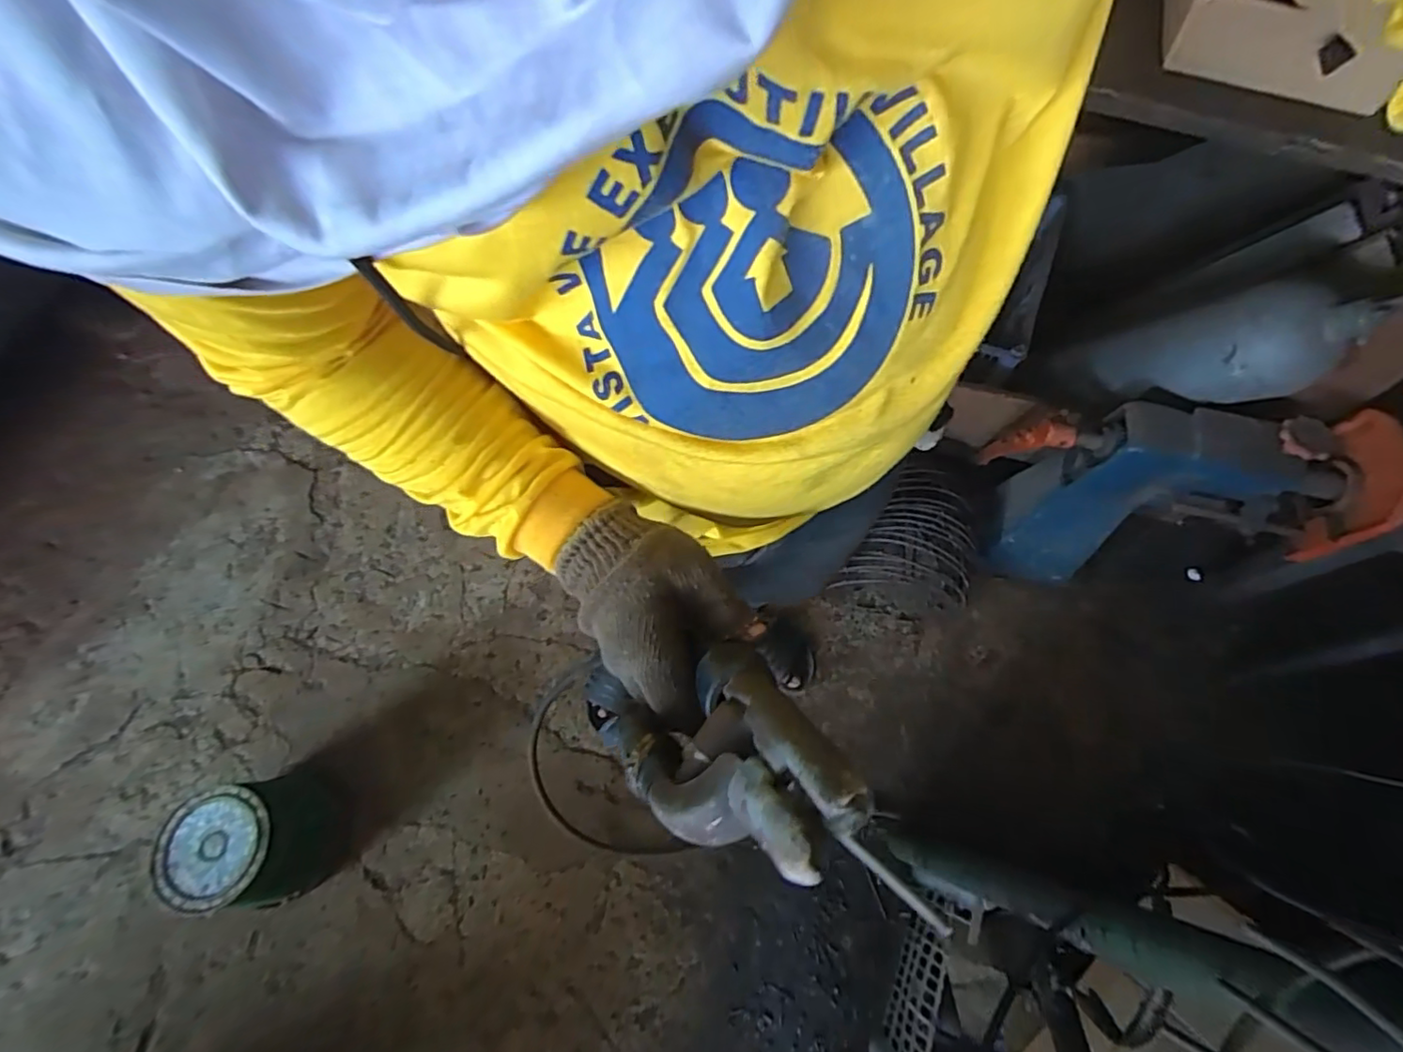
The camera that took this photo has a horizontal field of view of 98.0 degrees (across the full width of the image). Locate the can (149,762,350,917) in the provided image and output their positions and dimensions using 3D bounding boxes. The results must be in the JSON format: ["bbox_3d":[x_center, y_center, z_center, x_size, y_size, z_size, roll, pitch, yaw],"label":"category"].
[{"bbox_3d":[-0.673,0.483,0.937,0.167,0.197,0.175,-1,67,2],"label":"can"}]

